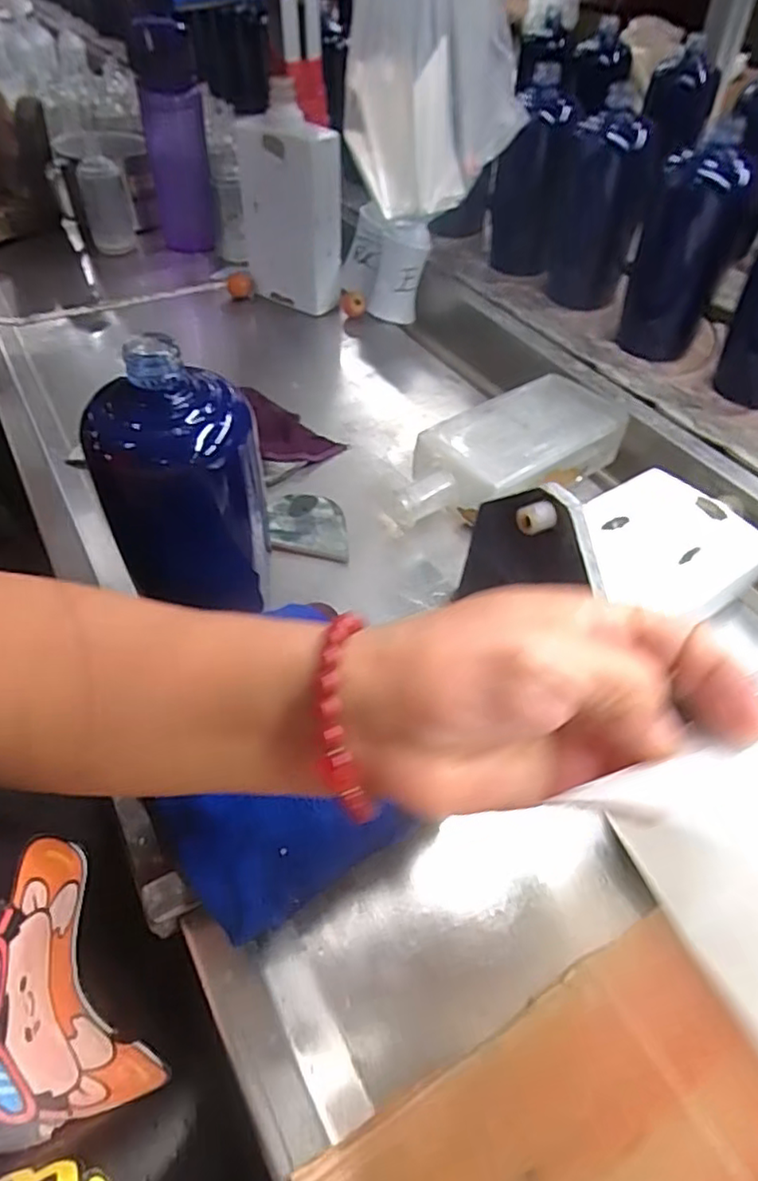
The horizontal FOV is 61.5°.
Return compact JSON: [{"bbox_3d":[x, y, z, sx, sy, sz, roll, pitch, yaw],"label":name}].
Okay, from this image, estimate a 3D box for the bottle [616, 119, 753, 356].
[{"bbox_3d":[0.288,-0.319,0.593,0.058,0.167,0.074,-36,58,-27],"label":"bottle"}]

